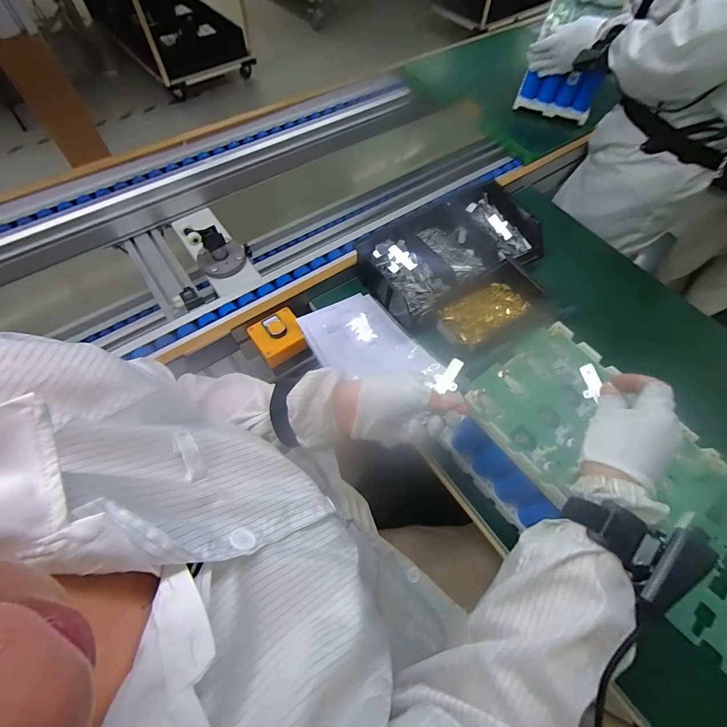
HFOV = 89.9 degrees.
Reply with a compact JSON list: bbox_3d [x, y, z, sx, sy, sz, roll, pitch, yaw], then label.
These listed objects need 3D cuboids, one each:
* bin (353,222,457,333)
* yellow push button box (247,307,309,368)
[{"bbox_3d":[0.075,-0.161,0.657,0.122,0.059,0.175,-32,68,-17],"label":"bin"},{"bbox_3d":[-0.138,-0.044,0.596,0.081,0.046,0.086,-28,67,-16],"label":"yellow push button box"}]

